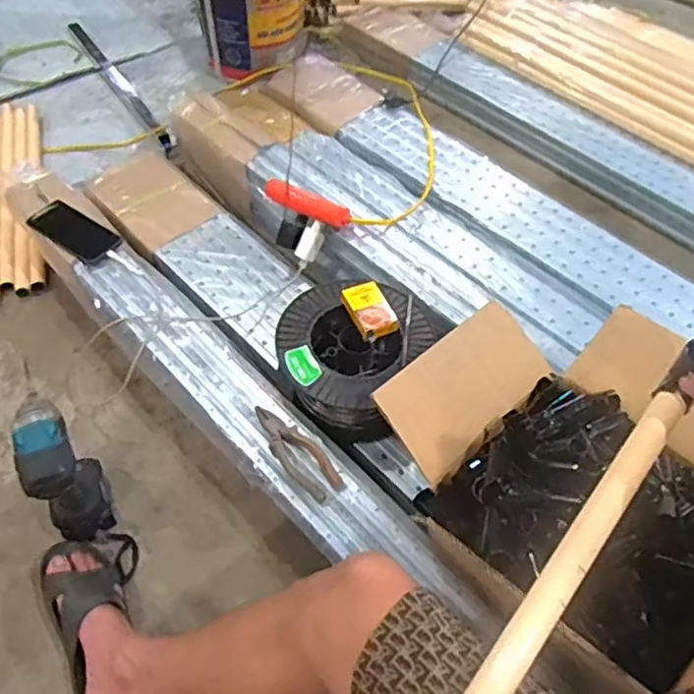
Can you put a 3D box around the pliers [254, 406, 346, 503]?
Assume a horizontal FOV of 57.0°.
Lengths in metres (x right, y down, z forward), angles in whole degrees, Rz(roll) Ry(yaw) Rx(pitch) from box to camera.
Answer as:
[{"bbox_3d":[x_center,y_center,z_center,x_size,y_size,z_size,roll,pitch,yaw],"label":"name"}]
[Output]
[{"bbox_3d":[-0.074,0.143,0.895,0.051,0.021,0.164,-32,61,-25],"label":"pliers"}]

